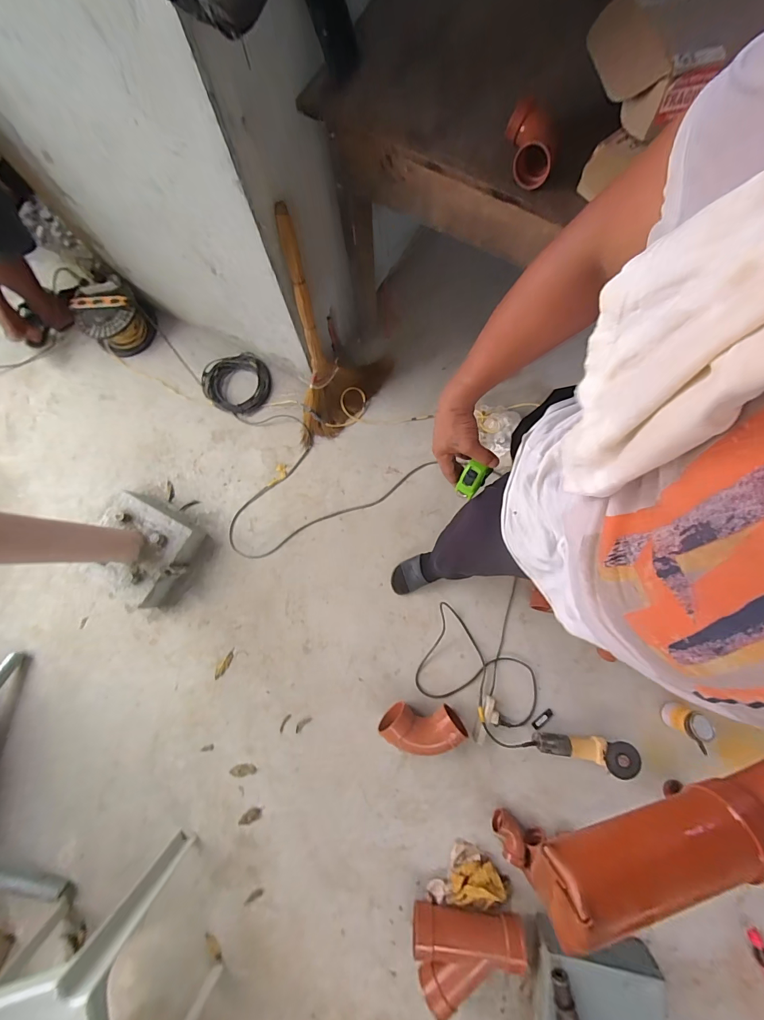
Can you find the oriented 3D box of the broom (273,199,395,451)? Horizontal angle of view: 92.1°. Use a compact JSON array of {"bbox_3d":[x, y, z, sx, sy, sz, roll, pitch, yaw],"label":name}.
[{"bbox_3d":[-0.130,-0.474,1.144,0.302,0.622,0.351,8,78,0],"label":"broom"}]

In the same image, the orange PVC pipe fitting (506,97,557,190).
[{"bbox_3d":[0.255,-0.633,0.633,0.061,0.063,0.123,-3,79,0],"label":"orange PVC pipe fitting"}]

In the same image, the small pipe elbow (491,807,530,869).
[{"bbox_3d":[0.389,0.995,1.124,0.077,0.090,0.139,-23,80,-3],"label":"small pipe elbow"}]

